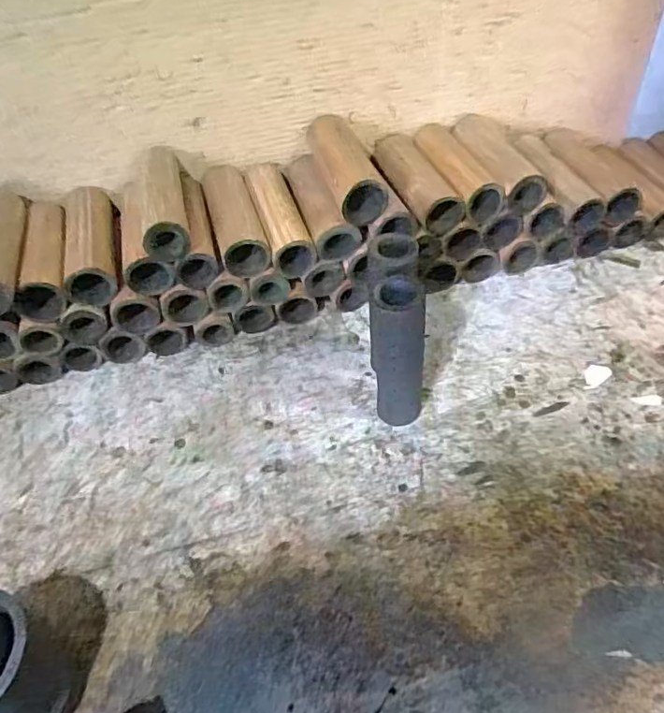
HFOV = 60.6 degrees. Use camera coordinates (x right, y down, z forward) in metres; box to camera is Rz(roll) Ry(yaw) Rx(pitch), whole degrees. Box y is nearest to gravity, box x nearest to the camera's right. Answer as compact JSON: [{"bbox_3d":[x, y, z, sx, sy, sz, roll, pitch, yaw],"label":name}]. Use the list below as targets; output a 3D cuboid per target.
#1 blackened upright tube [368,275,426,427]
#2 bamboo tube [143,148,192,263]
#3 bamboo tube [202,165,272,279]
[{"bbox_3d":[0.068,0.000,0.590,0.056,0.177,0.054,-1,45,4],"label":"blackened upright tube"},{"bbox_3d":[-0.204,-0.188,0.688,0.053,0.058,0.174,-12,44,-6],"label":"bamboo tube"},{"bbox_3d":[-0.126,-0.176,0.728,0.058,0.059,0.173,-15,45,-9],"label":"bamboo tube"}]

